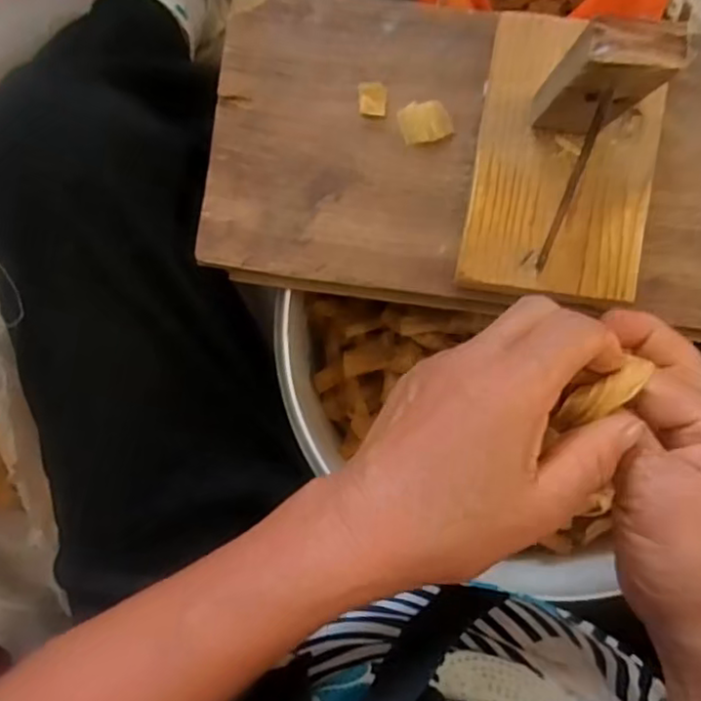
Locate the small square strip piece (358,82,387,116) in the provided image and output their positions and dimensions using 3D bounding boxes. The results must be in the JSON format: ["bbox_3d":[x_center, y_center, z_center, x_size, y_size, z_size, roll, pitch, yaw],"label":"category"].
[{"bbox_3d":[0.012,-0.136,0.355,0.015,0.006,0.018,4,88,2],"label":"small square strip piece"}]

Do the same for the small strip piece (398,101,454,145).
[{"bbox_3d":[0.040,-0.123,0.354,0.026,0.005,0.022,-13,87,2],"label":"small strip piece"}]

